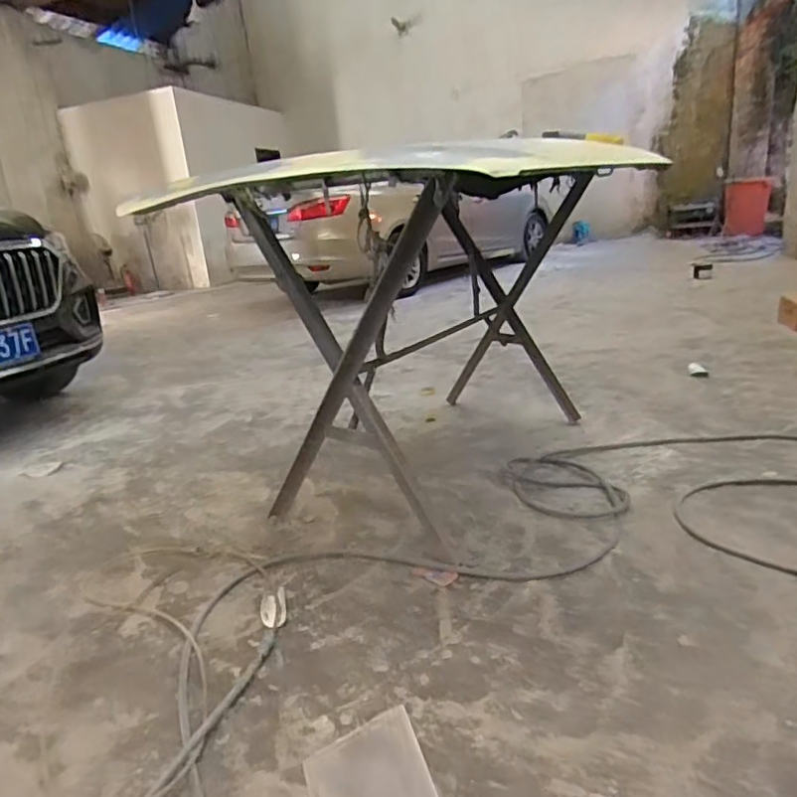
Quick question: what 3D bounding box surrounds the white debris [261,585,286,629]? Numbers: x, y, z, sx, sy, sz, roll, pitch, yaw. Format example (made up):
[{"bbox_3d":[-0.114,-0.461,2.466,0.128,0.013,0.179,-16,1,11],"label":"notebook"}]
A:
[{"bbox_3d":[-0.292,0.493,1.385,0.060,0.019,0.110,-10,22,-14],"label":"white debris"}]

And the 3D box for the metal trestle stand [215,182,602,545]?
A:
[{"bbox_3d":[0.126,-0.231,1.880,0.601,0.887,1.206,8,22,34],"label":"metal trestle stand"}]

